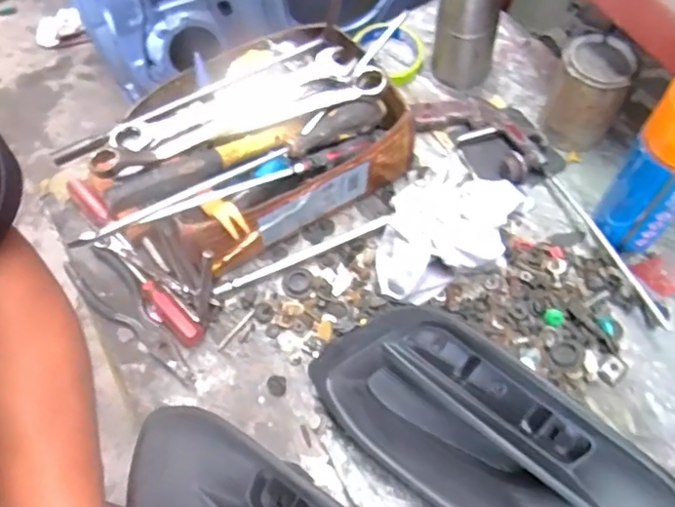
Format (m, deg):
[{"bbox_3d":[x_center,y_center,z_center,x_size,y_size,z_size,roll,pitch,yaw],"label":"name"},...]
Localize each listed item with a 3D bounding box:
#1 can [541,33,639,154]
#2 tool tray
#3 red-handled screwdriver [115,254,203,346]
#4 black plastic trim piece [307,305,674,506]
[{"bbox_3d":[0.263,-0.167,0.637,0.070,0.108,0.065,-1,63,3],"label":"can"},{"bbox_3d":[-0.091,-0.108,0.609,0.303,0.117,0.193,-35,66,-14],"label":"tool tray"},{"bbox_3d":[-0.183,0.044,0.599,0.124,0.026,0.021,40,71,20],"label":"red-handled screwdriver"},{"bbox_3d":[0.121,0.152,0.484,0.306,0.078,0.125,30,68,17],"label":"black plastic trim piece"}]

